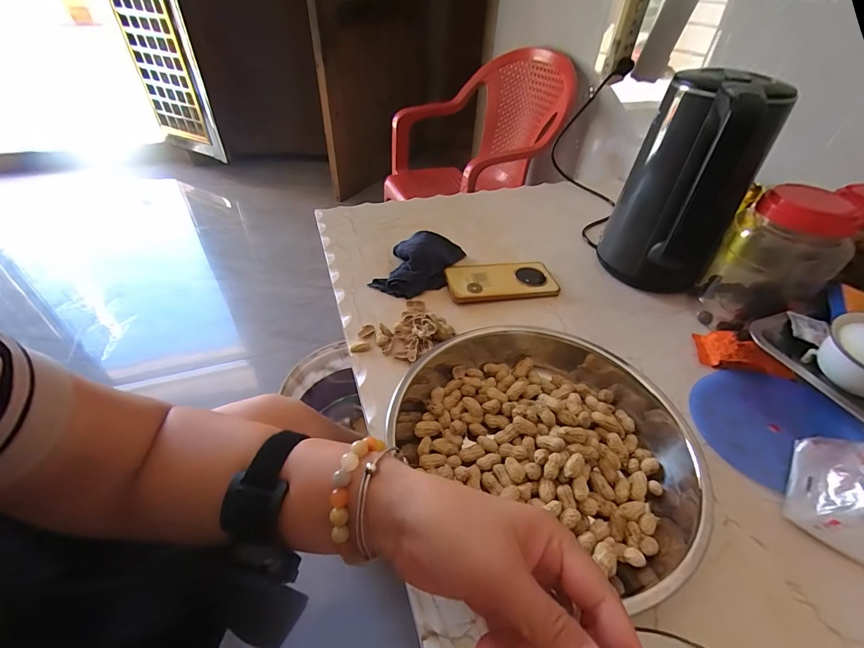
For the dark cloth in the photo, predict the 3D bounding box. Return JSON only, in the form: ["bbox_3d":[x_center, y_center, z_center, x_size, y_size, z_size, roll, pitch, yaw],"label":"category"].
[{"bbox_3d":[-0.022,-0.097,0.605,0.103,0.048,0.134,15,44,13],"label":"dark cloth"}]

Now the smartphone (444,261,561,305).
[{"bbox_3d":[0.105,-0.067,0.594,0.164,0.010,0.081,-5,49,-11],"label":"smartphone"}]

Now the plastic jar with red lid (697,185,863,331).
[{"bbox_3d":[0.437,-0.077,0.505,0.097,0.171,0.103,2,43,-1],"label":"plastic jar with red lid"}]

